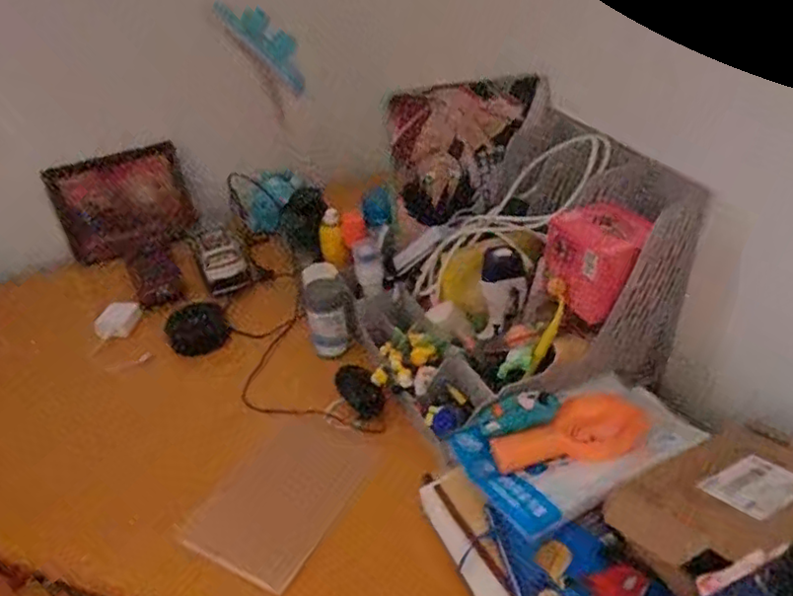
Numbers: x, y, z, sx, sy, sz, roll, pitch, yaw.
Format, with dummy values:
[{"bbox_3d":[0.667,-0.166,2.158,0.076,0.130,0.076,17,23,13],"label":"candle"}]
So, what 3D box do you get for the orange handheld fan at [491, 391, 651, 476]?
[{"bbox_3d":[0.179,0.144,0.643,0.151,0.027,0.075,-19,38,-17],"label":"orange handheld fan"}]

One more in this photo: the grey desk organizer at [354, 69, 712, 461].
[{"bbox_3d":[0.122,-0.059,0.774,0.329,0.272,0.366,-15,37,-13],"label":"grey desk organizer"}]

